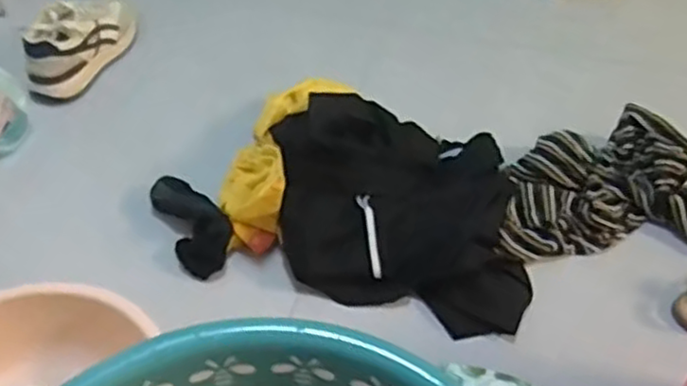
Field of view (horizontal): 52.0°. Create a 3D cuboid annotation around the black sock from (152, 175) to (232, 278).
[{"bbox_3d":[-0.217,0.042,1.010,0.079,0.032,0.175,-25,55,-23],"label":"black sock"}]

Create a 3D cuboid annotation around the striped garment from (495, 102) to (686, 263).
[{"bbox_3d":[0.441,-0.011,1.073,0.398,0.082,0.234,3,49,-1],"label":"striped garment"}]

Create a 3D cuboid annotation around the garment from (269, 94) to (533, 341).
[{"bbox_3d":[0.090,0.009,1.014,0.369,0.116,0.313,13,50,7],"label":"garment"}]

